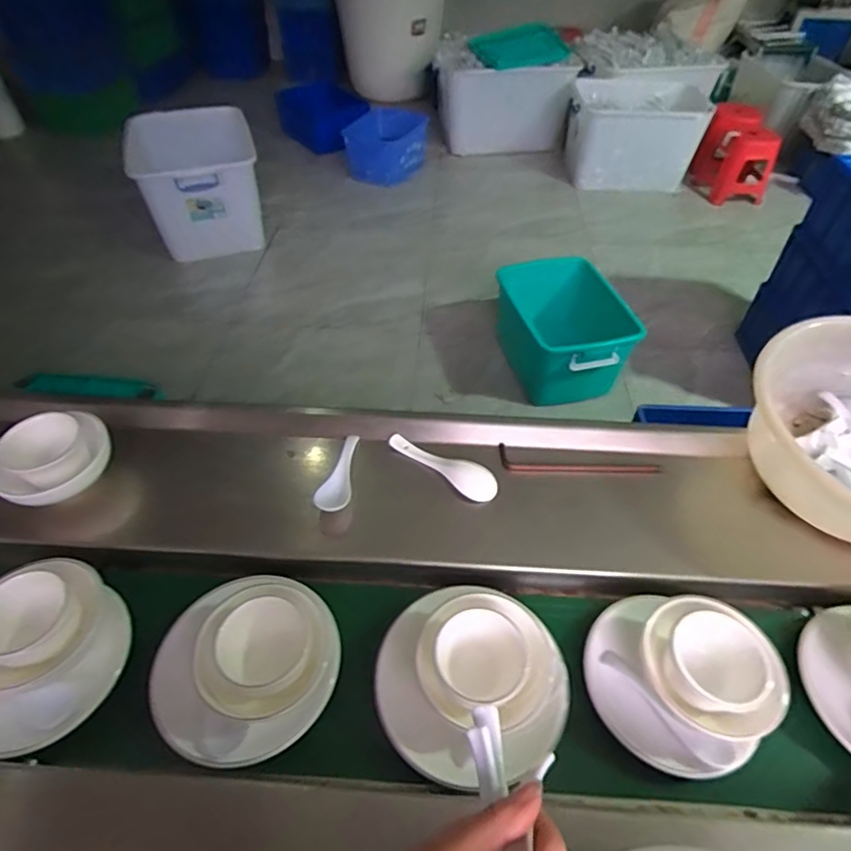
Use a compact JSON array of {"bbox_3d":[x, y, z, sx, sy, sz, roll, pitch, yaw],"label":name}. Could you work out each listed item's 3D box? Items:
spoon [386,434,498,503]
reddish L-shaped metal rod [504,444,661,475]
[{"bbox_3d":[0.019,0.043,0.608,0.135,0.023,0.035,29,54,22],"label":"spoon"},{"bbox_3d":[0.178,0.048,0.628,0.183,0.015,0.023,7,49,4],"label":"reddish L-shaped metal rod"}]

